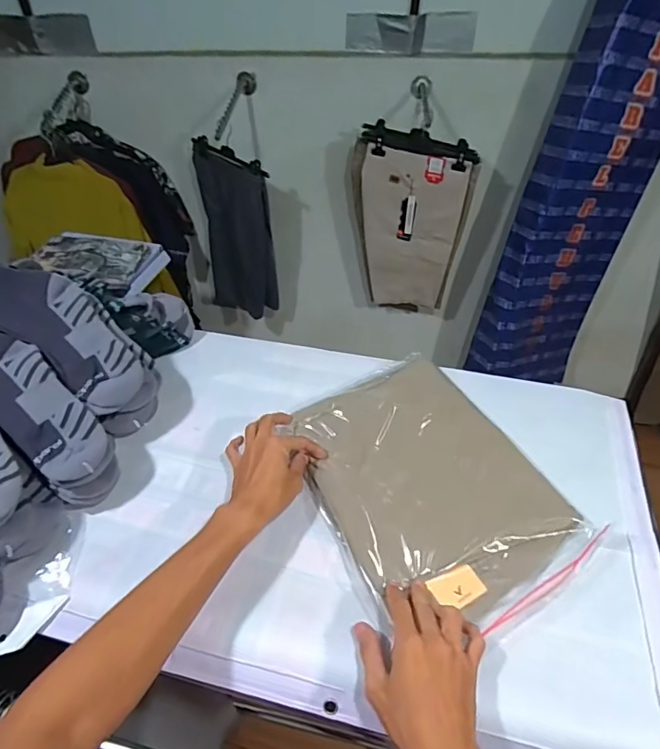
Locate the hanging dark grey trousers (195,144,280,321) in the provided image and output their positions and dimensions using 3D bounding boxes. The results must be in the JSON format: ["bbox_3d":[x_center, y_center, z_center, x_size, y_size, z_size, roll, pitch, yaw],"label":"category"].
[{"bbox_3d":[-0.314,-0.447,1.660,0.302,0.559,0.073,26,50,24],"label":"hanging dark grey trousers"}]

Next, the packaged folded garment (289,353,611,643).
[{"bbox_3d":[0.117,0.130,0.605,0.253,0.036,0.348,-23,49,-22],"label":"packaged folded garment"}]

